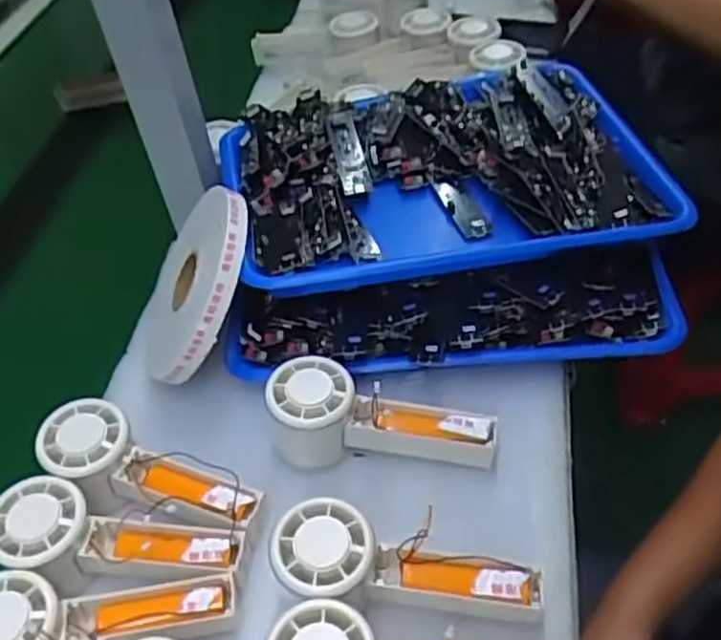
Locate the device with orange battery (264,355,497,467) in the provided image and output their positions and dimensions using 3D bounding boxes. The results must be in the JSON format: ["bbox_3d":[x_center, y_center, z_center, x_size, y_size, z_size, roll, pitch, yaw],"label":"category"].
[{"bbox_3d":[0.014,0.064,0.501,0.150,0.061,0.061,-2,48,5],"label":"device with orange battery"}]

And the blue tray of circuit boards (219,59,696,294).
[{"bbox_3d":[0.060,-0.125,0.601,0.329,0.042,0.257,-14,47,-5],"label":"blue tray of circuit boards"}]

